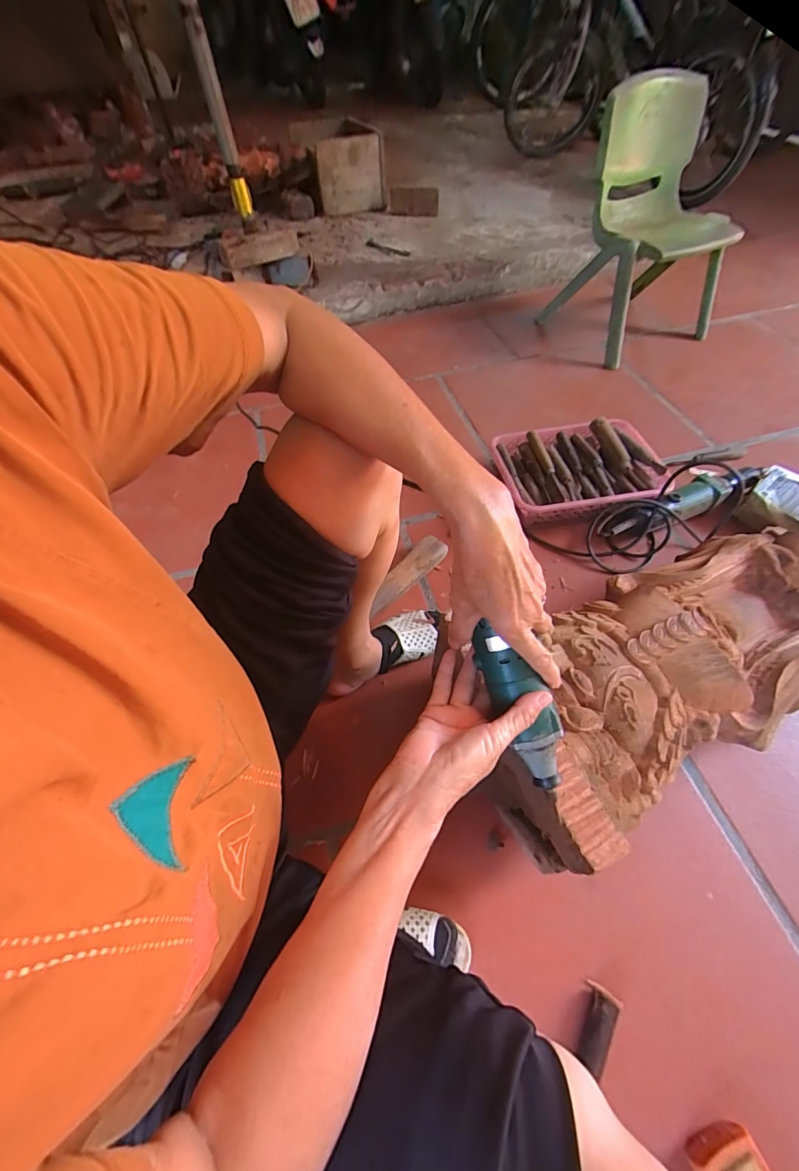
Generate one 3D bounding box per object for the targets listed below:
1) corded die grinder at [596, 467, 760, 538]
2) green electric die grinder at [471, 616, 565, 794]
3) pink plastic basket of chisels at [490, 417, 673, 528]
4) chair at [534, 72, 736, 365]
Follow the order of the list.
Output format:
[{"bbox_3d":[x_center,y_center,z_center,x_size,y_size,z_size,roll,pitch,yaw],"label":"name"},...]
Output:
[{"bbox_3d":[0.563,-0.163,0.851,0.384,0.071,0.067,-25,60,-14],"label":"corded die grinder"},{"bbox_3d":[0.106,0.109,0.383,0.040,0.052,0.165,-26,95,-14],"label":"green electric die grinder"},{"bbox_3d":[0.366,-0.238,0.889,0.301,0.078,0.234,-7,57,-2],"label":"pink plastic basket of chisels"},{"bbox_3d":[0.619,-0.906,1.077,0.383,0.455,0.319,-24,59,-13],"label":"chair"}]

